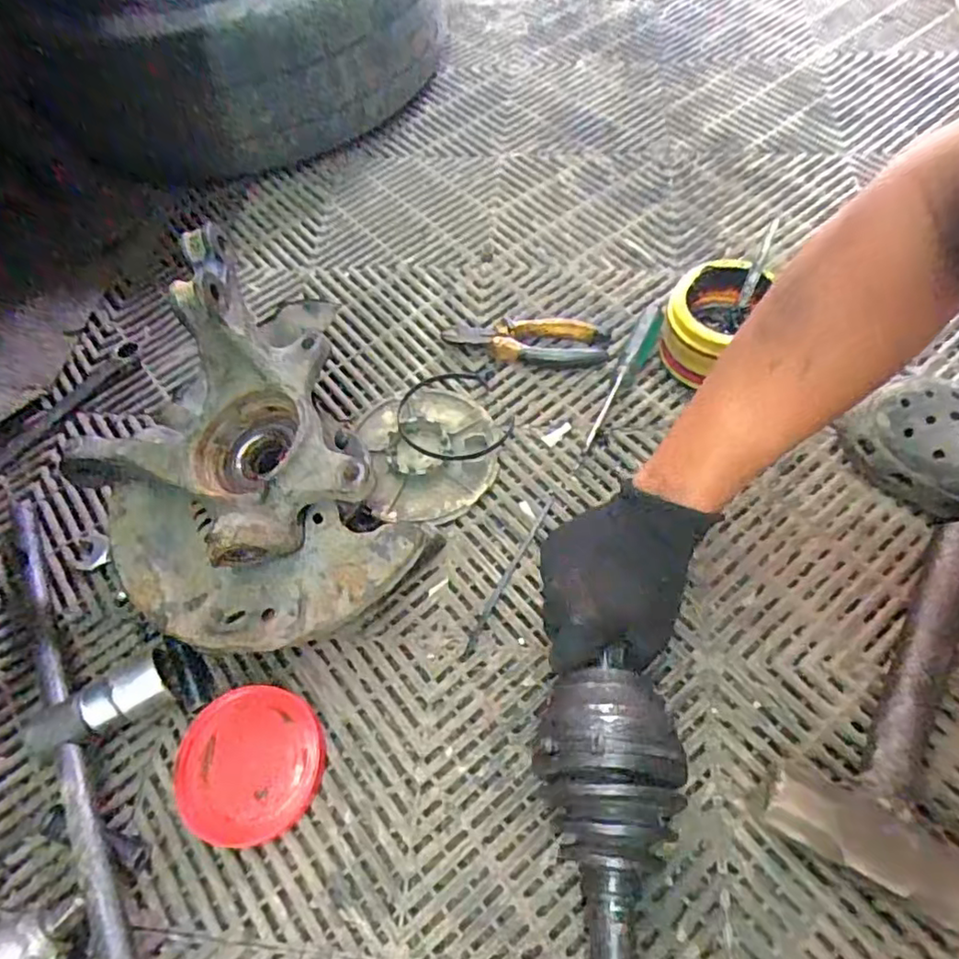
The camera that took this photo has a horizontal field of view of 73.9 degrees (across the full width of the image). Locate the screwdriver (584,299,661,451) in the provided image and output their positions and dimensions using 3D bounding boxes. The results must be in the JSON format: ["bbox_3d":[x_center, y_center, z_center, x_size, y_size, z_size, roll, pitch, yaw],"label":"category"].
[{"bbox_3d":[0.136,-0.100,0.602,0.026,0.026,0.168,23,75,20],"label":"screwdriver"}]

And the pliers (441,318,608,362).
[{"bbox_3d":[0.043,-0.137,0.624,0.155,0.021,0.050,3,60,7],"label":"pliers"}]

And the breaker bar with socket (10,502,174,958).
[{"bbox_3d":[-0.268,0.173,0.463,0.093,0.041,0.443,-32,62,-12],"label":"breaker bar with socket"}]

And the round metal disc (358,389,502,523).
[{"bbox_3d":[-0.045,-0.026,0.575,0.117,0.027,0.132,-12,59,-1],"label":"round metal disc"}]

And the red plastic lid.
[{"bbox_3d":[-0.164,0.204,0.458,0.098,0.022,0.101,-2,60,4],"label":"red plastic lid"}]

